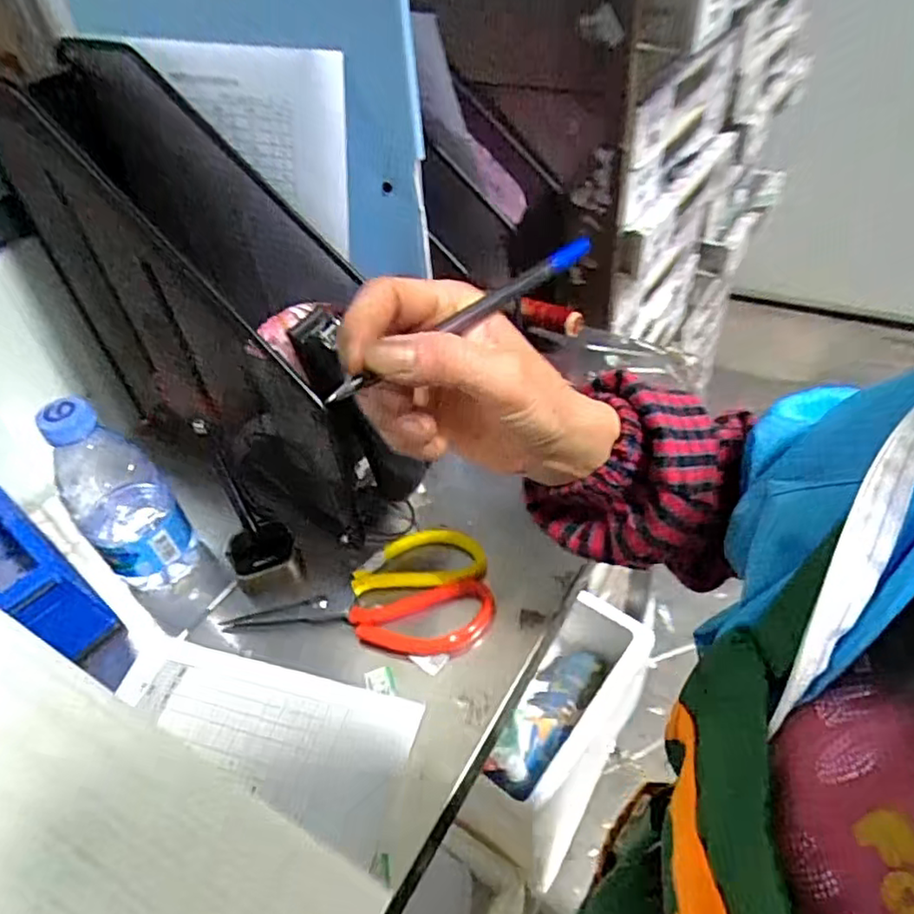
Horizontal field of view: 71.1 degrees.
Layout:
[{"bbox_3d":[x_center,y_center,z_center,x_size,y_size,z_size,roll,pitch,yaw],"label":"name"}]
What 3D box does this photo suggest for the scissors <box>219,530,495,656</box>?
[{"bbox_3d":[-0.070,0.098,0.474,0.189,0.012,0.097,-2,45,5],"label":"scissors"}]

